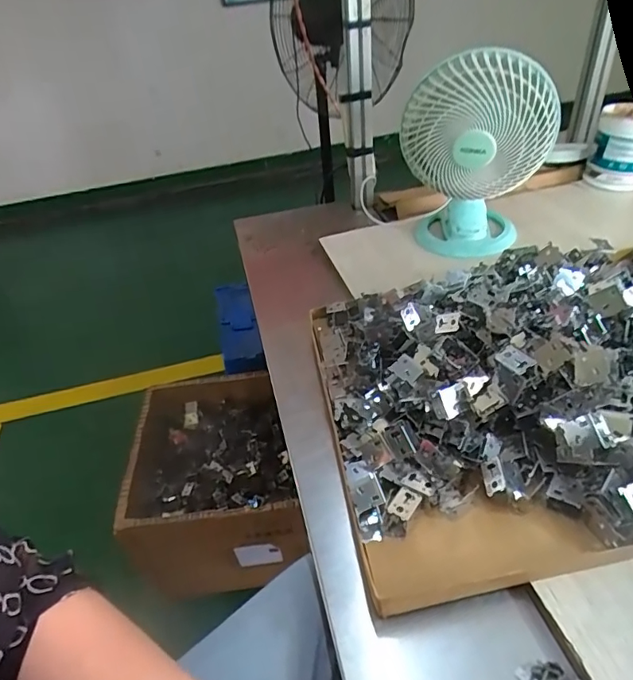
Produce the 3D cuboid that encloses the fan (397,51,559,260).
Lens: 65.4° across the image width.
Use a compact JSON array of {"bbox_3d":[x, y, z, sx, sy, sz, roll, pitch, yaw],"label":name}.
[{"bbox_3d":[0.255,-0.292,0.825,0.218,0.324,0.166,-2,39,7],"label":"fan"}]

